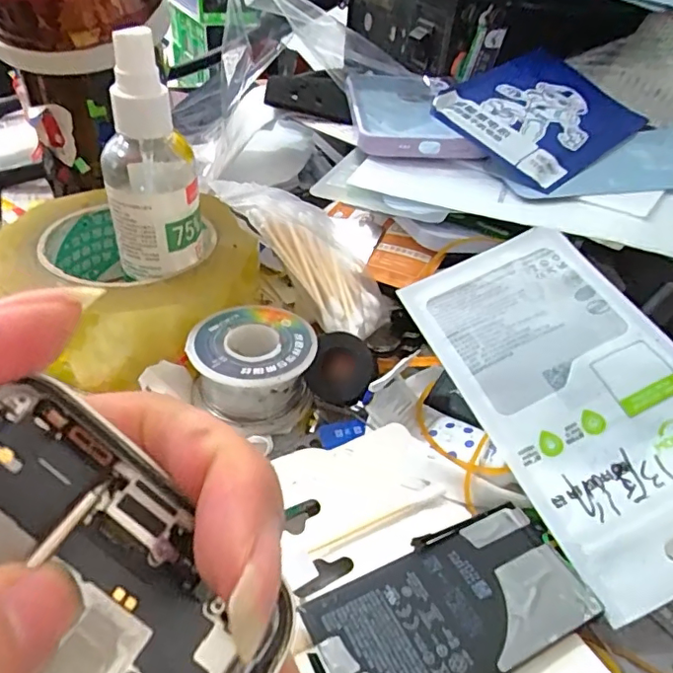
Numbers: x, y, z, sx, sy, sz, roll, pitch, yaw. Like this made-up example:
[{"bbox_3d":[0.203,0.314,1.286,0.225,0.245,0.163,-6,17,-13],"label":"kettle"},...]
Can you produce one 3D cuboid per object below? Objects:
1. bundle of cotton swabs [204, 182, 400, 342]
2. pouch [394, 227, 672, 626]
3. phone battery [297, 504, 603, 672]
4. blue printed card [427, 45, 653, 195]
[{"bbox_3d":[-0.012,-0.041,0.266,0.098,0.017,0.043,46,47,-2],"label":"bundle of cotton swabs"},{"bbox_3d":[0.093,0.017,0.216,0.084,0.006,0.151,-27,57,-4],"label":"pouch"},{"bbox_3d":[0.036,0.086,0.172,0.088,0.005,0.044,-16,44,-23],"label":"phone battery"},{"bbox_3d":[0.123,-0.133,0.327,0.086,0.008,0.137,41,55,15],"label":"blue printed card"}]

